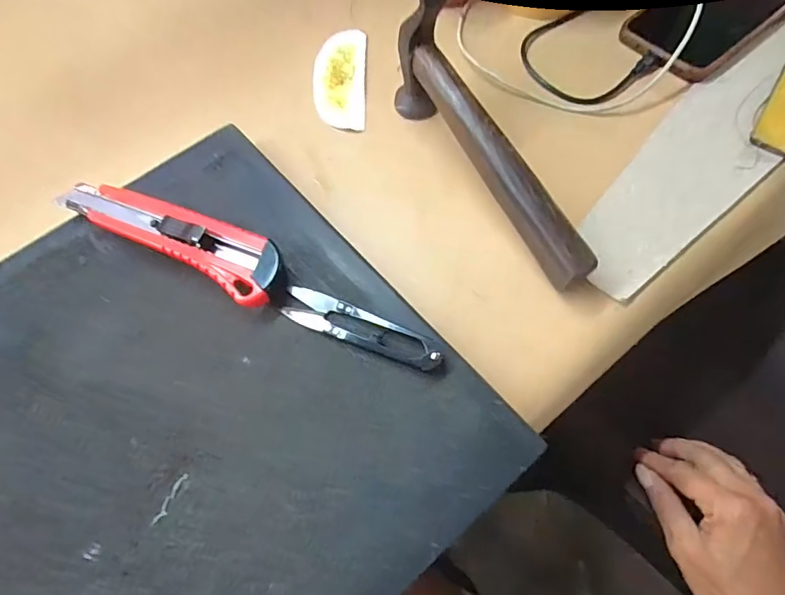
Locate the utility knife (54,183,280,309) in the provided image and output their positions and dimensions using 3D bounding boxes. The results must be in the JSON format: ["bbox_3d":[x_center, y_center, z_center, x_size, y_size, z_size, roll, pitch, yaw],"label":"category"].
[{"bbox_3d":[-0.132,-0.040,0.303,0.151,0.021,0.038,27,69,14],"label":"utility knife"}]

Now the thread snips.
[{"bbox_3d":[-0.017,0.015,0.276,0.094,0.011,0.022,21,67,11],"label":"thread snips"}]

